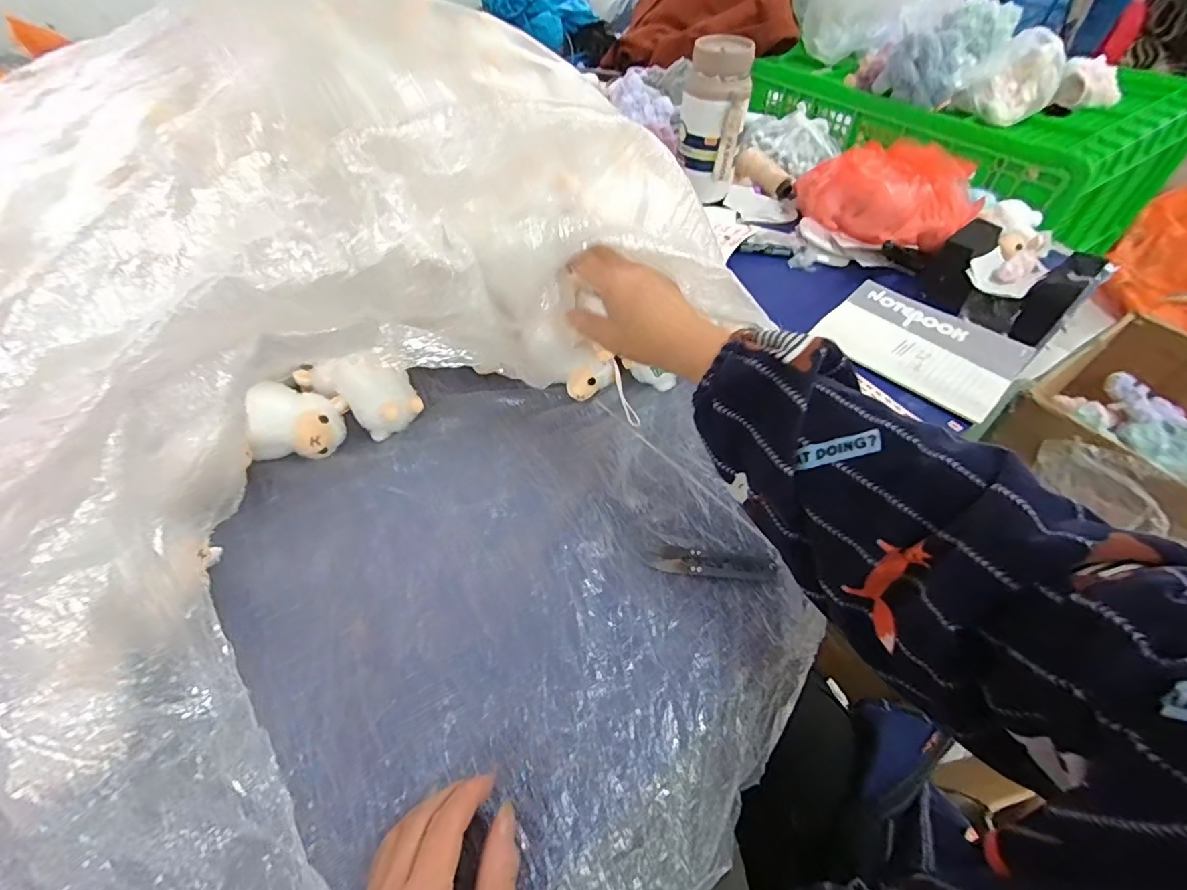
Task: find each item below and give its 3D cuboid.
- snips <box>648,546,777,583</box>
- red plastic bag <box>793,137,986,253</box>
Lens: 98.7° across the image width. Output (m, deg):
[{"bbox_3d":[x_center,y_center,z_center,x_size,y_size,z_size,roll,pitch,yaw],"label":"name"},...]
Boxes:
[{"bbox_3d":[0.096,0.097,0.418,0.102,0.004,0.022,6,50,4],"label":"snips"},{"bbox_3d":[0.404,-0.354,0.718,0.232,0.105,0.127,23,53,17],"label":"red plastic bag"}]

